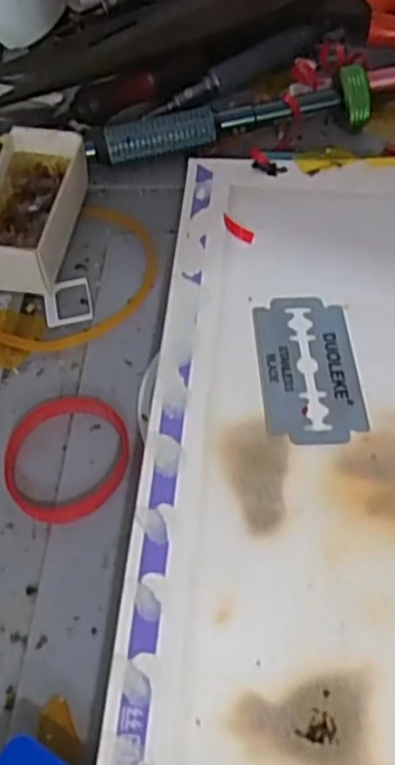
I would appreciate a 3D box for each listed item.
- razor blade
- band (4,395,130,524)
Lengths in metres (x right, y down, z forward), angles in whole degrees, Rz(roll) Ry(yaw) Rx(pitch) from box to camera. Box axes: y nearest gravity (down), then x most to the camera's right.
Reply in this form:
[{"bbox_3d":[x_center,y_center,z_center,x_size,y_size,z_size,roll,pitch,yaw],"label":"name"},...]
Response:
[{"bbox_3d":[0.025,-0.005,0.164,0.022,0.004,0.042,-4,54,2],"label":"razor blade"},{"bbox_3d":[-0.029,0.018,0.162,0.028,0.004,0.026,-14,54,-5],"label":"band"}]

